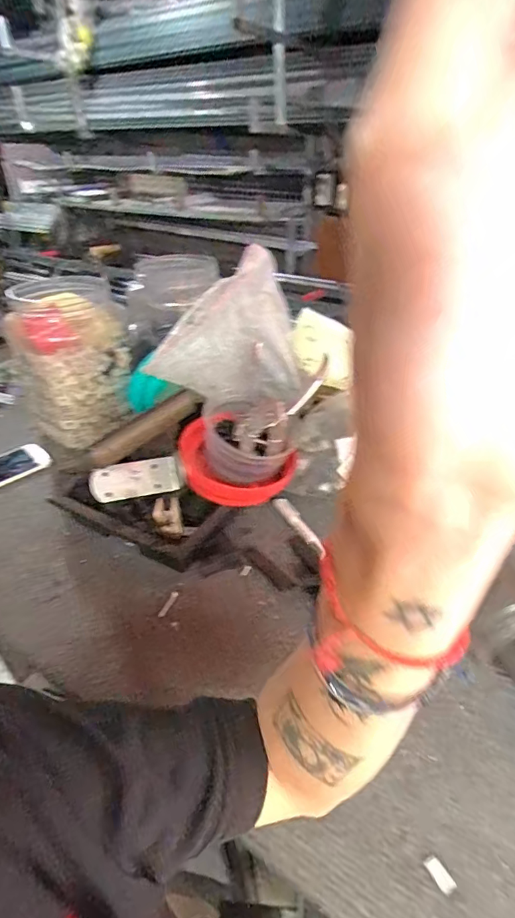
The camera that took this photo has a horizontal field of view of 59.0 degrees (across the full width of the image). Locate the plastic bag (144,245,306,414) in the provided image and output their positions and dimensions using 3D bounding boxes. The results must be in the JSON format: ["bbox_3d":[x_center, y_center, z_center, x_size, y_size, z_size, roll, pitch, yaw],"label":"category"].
[{"bbox_3d":[-0.041,-0.145,0.557,0.171,0.172,0.067,-14,35,-18],"label":"plastic bag"}]

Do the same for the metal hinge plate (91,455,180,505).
[{"bbox_3d":[-0.152,0.025,0.567,0.105,0.009,0.044,-9,77,-21],"label":"metal hinge plate"}]

